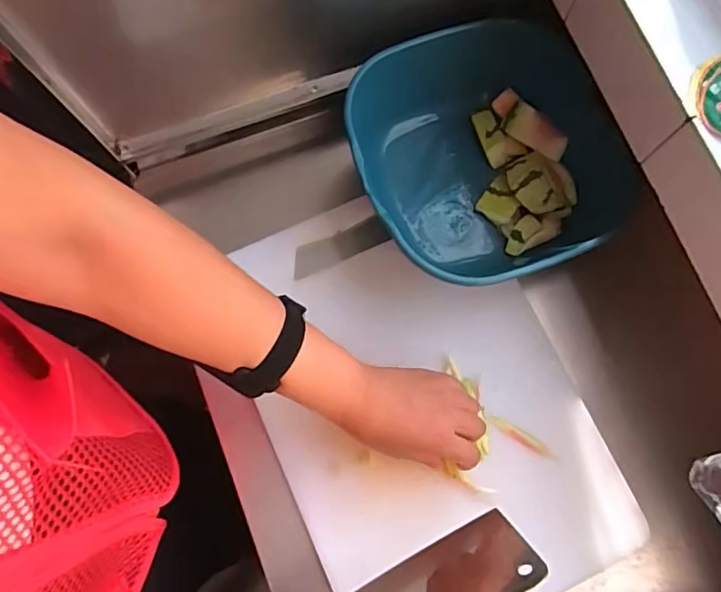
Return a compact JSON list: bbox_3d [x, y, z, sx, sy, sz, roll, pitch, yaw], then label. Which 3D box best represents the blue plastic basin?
[{"bbox_3d":[0.127,-0.133,0.546,0.252,0.094,0.246,0,77,-1],"label":"blue plastic basin"}]

